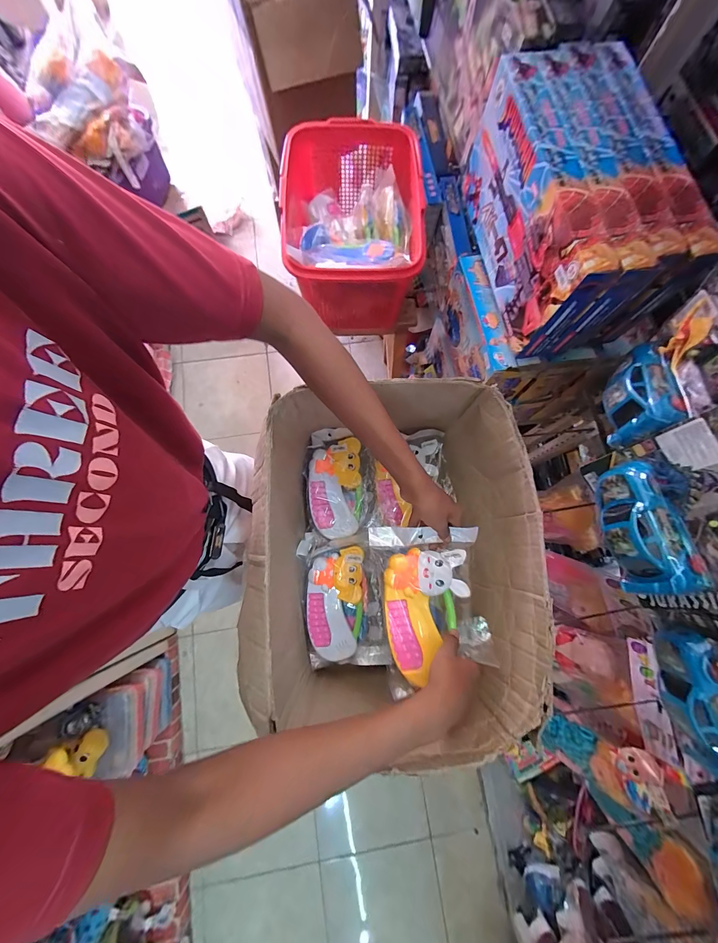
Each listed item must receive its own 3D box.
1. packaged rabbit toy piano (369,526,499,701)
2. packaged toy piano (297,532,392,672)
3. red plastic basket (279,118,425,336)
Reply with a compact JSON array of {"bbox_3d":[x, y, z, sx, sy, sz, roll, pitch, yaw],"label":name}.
[{"bbox_3d":[0.108,0.186,0.488,0.156,0.045,0.212,-7,78,-3],"label":"packaged rabbit toy piano"},{"bbox_3d":[-0.030,0.243,0.615,0.162,0.053,0.221,2,77,-1],"label":"packaged toy piano"},{"bbox_3d":[-0.016,-0.553,0.781,0.284,0.239,0.417,0,77,-2],"label":"red plastic basket"}]

